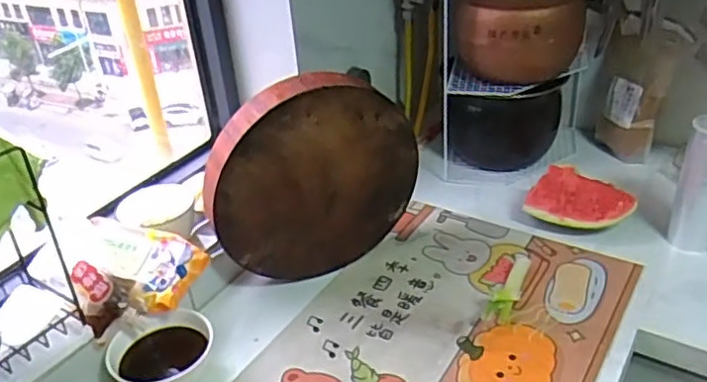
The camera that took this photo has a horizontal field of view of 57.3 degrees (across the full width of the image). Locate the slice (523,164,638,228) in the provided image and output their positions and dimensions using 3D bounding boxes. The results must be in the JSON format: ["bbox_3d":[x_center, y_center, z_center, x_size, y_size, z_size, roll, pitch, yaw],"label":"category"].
[{"bbox_3d":[0.361,0.019,1.037,0.160,0.094,0.058,16,38,29],"label":"slice"}]

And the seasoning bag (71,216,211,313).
[{"bbox_3d":[-0.300,0.091,0.875,0.165,0.070,0.103,12,36,25],"label":"seasoning bag"}]

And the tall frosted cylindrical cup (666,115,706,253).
[{"bbox_3d":[0.525,-0.017,0.966,0.068,0.196,0.073,10,35,23],"label":"tall frosted cylindrical cup"}]

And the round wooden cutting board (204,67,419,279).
[{"bbox_3d":[-0.056,-0.008,0.949,0.314,0.311,0.066,-21,35,-23],"label":"round wooden cutting board"}]

